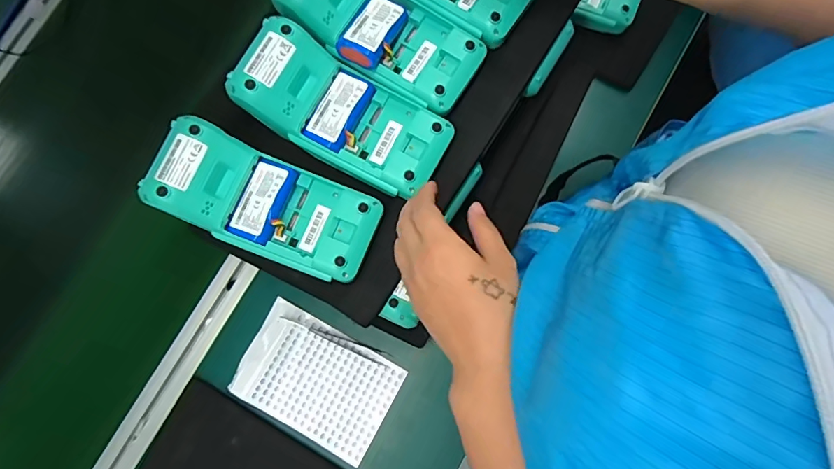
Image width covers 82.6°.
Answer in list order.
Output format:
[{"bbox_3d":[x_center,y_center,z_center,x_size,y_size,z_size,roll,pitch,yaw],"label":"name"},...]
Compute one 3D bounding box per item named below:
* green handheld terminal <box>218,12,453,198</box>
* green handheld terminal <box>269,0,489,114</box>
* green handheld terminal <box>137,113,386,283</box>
[{"bbox_3d":[-0.061,-0.099,0.394,0.174,0.045,0.080,30,76,-8],"label":"green handheld terminal"},{"bbox_3d":[-0.030,-0.176,0.401,0.170,0.041,0.079,32,76,-7],"label":"green handheld terminal"},{"bbox_3d":[-0.118,-0.024,0.376,0.169,0.039,0.074,24,75,-8],"label":"green handheld terminal"}]

